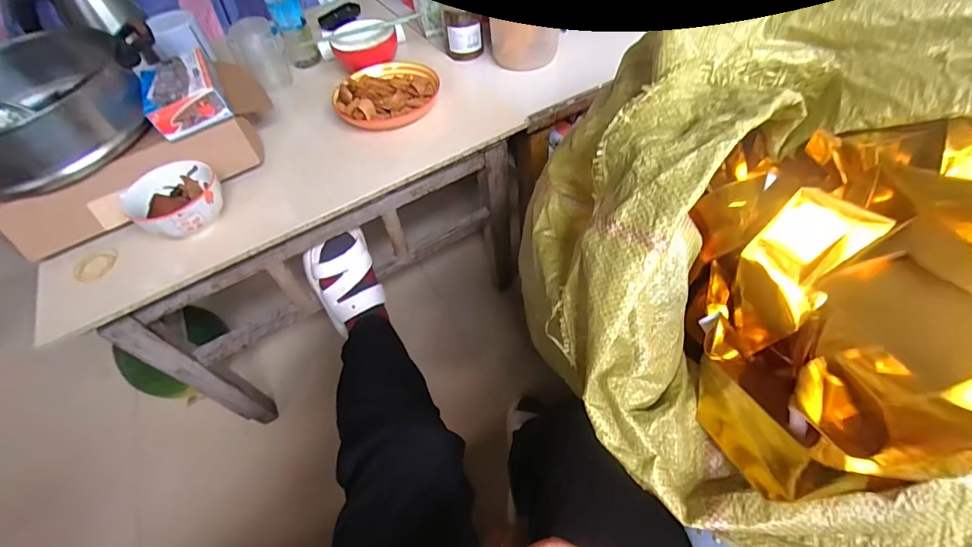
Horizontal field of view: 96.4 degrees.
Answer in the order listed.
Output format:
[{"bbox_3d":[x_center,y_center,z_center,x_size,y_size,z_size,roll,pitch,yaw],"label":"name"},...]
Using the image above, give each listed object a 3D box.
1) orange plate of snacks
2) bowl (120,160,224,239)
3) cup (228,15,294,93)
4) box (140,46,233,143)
[{"bbox_3d":[-0.193,-0.357,0.844,0.199,0.047,0.187,-3,53,4],"label":"orange plate of snacks"},{"bbox_3d":[-0.479,-0.109,0.676,0.127,0.055,0.126,-3,53,4],"label":"bowl"},{"bbox_3d":[-0.496,-0.484,0.961,0.099,0.128,0.080,-26,55,-13],"label":"cup"},{"bbox_3d":[-0.524,-0.317,0.749,0.112,0.050,0.201,-30,56,-16],"label":"box"}]

